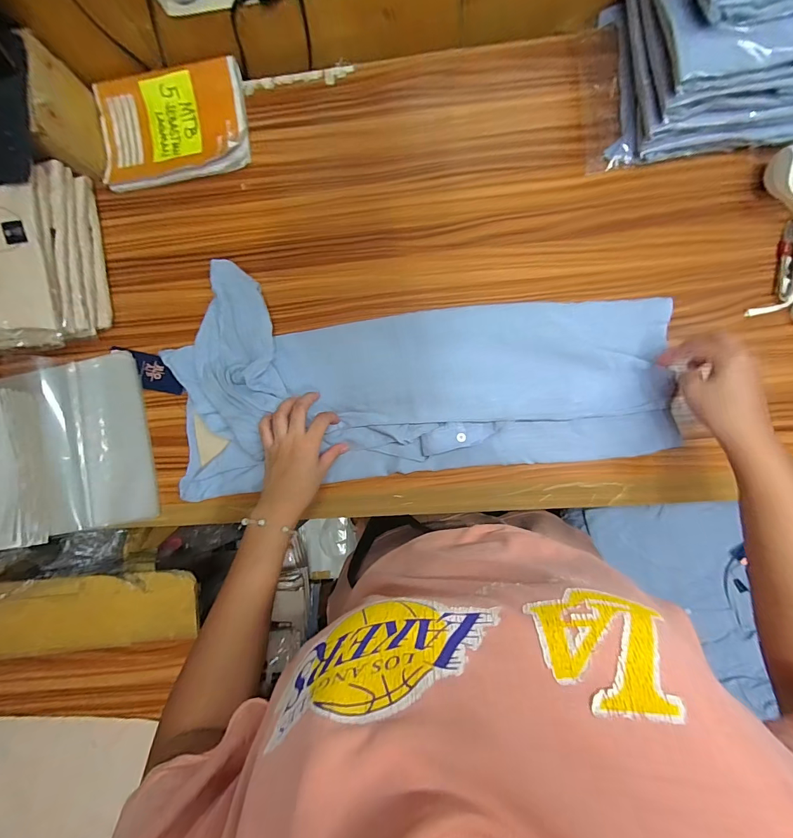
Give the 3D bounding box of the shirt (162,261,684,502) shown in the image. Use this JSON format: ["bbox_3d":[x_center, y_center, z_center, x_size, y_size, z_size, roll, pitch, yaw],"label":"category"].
[{"bbox_3d":[0.021,-0.043,0.478,0.602,0.039,0.258,0,89,4],"label":"shirt"}]

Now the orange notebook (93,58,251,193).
[{"bbox_3d":[-0.306,-0.401,0.518,0.201,0.020,0.146,-8,88,4],"label":"orange notebook"}]

